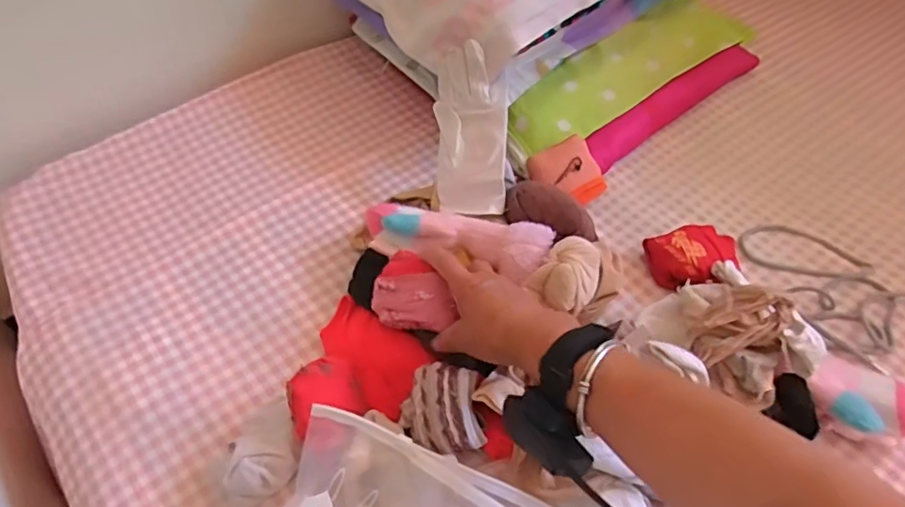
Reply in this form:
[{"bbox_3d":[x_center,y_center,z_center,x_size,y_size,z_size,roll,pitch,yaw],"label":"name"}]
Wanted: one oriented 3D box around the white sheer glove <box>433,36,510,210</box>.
[{"bbox_3d":[0.016,-0.132,0.619,0.081,0.028,0.180,-8,79,28],"label":"white sheer glove"}]

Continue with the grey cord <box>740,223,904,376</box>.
[{"bbox_3d":[0.422,0.056,0.594,0.119,0.012,0.262,-35,62,-21],"label":"grey cord"}]

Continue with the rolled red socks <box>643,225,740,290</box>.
[{"bbox_3d":[0.262,0.005,0.620,0.099,0.043,0.072,-16,56,-11],"label":"rolled red socks"}]

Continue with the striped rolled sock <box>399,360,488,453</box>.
[{"bbox_3d":[-0.009,0.131,0.488,0.069,0.044,0.065,0,56,0],"label":"striped rolled sock"}]

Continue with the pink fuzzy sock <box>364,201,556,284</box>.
[{"bbox_3d":[0.002,-0.018,0.579,0.191,0.029,0.057,9,56,16],"label":"pink fuzzy sock"}]

